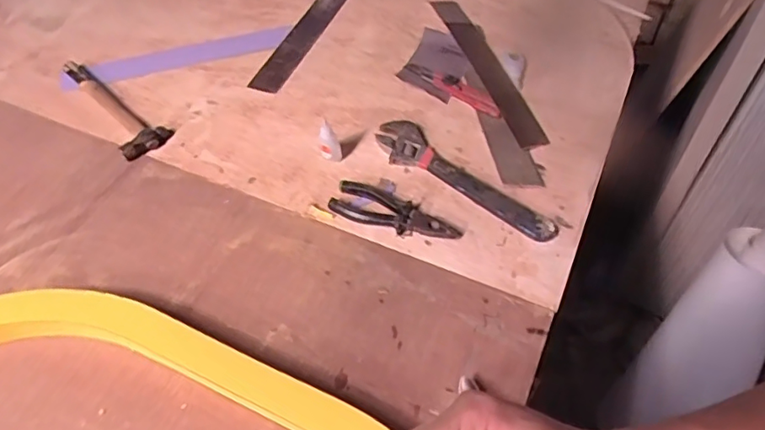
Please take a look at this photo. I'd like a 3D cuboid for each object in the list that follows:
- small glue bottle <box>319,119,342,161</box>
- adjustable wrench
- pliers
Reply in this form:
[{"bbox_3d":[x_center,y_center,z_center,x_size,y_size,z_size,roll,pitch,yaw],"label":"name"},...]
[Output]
[{"bbox_3d":[-0.076,-0.106,0.791,0.029,0.068,0.024,-11,53,-4],"label":"small glue bottle"},{"bbox_3d":[0.110,-0.049,0.776,0.291,0.020,0.067,38,64,24],"label":"adjustable wrench"},{"bbox_3d":[0.018,-0.004,0.746,0.178,0.019,0.056,19,57,14],"label":"pliers"}]

